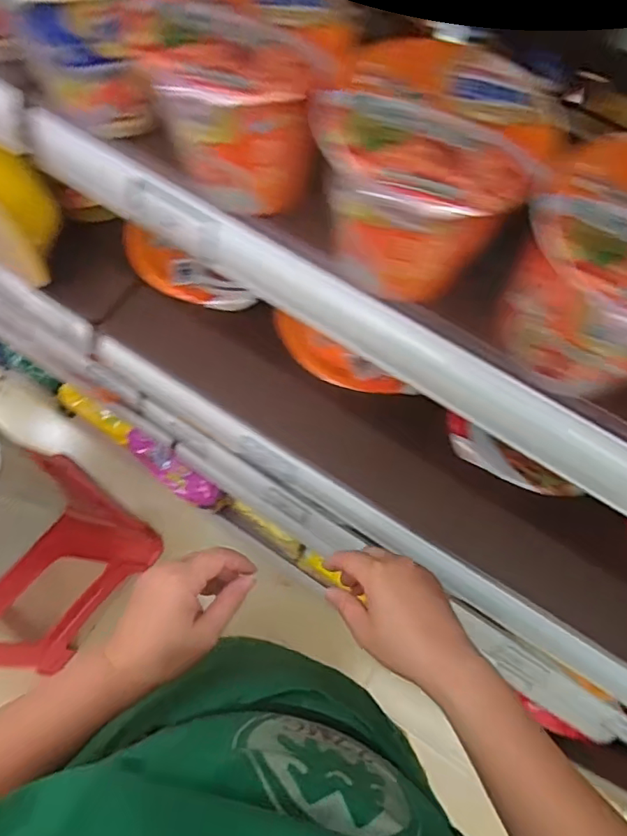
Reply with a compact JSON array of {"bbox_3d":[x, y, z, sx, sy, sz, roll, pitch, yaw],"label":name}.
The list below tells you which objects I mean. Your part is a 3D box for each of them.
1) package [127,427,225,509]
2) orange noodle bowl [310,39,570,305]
[{"bbox_3d":[-0.306,0.112,1.131,0.238,0.064,0.064,35,74,9],"label":"package"},{"bbox_3d":[0.060,-0.128,0.290,0.111,0.092,0.103,1,72,-2],"label":"orange noodle bowl"}]

